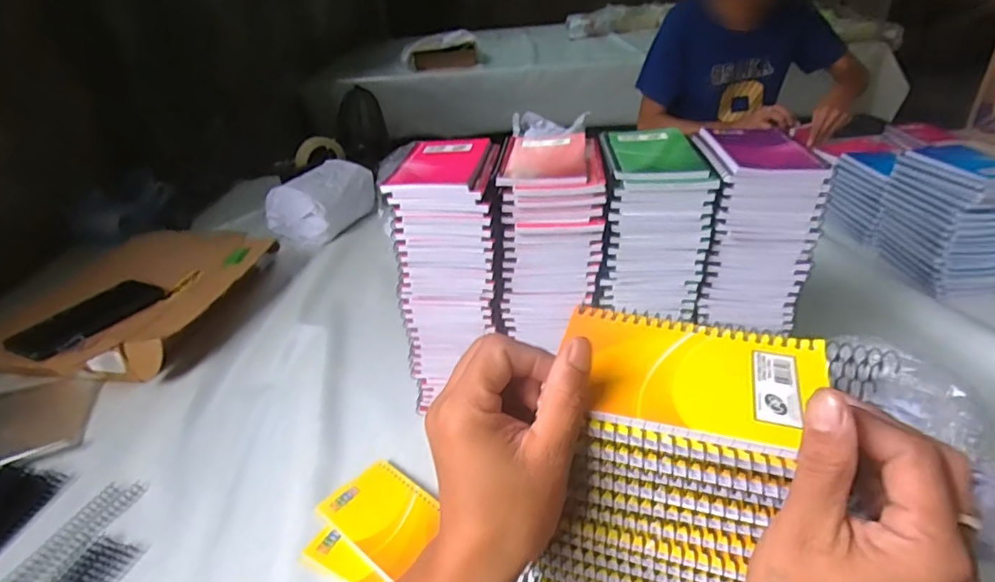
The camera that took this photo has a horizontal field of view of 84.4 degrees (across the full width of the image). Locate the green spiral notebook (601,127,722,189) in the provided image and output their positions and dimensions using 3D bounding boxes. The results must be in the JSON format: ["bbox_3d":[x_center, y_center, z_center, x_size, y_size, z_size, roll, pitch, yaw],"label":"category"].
[{"bbox_3d":[0.149,-0.131,0.533,0.085,0.015,0.132,-2,33,3],"label":"green spiral notebook"}]

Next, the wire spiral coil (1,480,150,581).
[{"bbox_3d":[-0.402,0.236,0.503,0.042,0.012,0.160,8,35,18],"label":"wire spiral coil"}]

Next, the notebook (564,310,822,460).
[{"bbox_3d":[0.095,0.041,0.277,0.126,0.005,0.081,9,35,19],"label":"notebook"}]

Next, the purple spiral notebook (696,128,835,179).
[{"bbox_3d":[0.246,-0.133,0.514,0.085,0.007,0.108,-1,33,4],"label":"purple spiral notebook"}]

